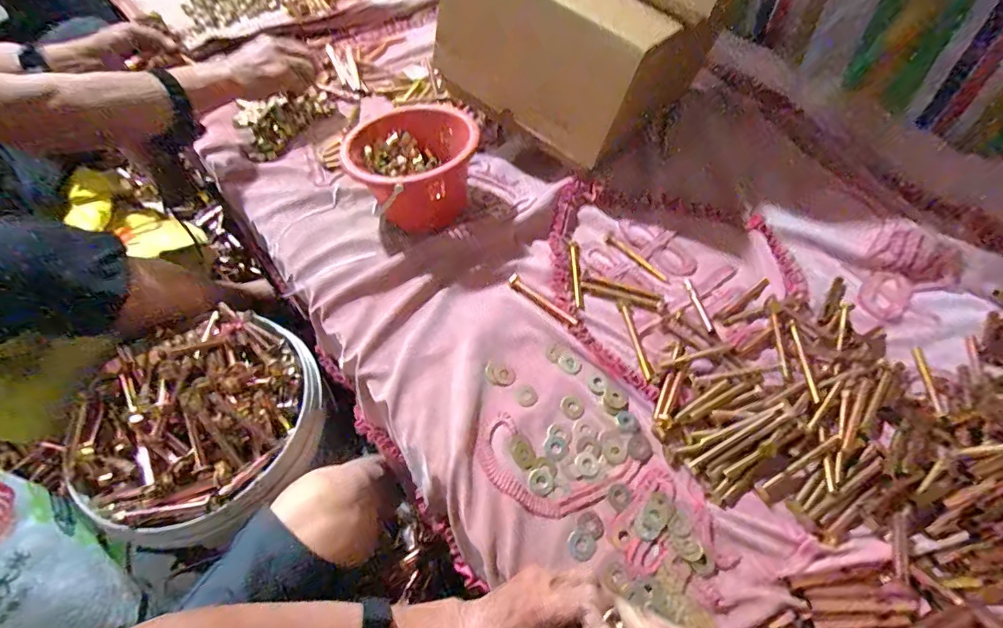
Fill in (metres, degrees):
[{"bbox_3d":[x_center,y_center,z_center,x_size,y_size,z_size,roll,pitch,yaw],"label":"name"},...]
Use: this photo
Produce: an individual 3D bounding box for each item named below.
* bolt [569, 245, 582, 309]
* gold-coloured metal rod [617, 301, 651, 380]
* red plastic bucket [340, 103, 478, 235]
[{"bbox_3d":[0.097,-0.052,0.626,0.013,0.005,0.110,2,56,1],"label":"bolt"},{"bbox_3d":[0.157,0.028,0.568,0.010,0.004,0.106,-7,57,-5],"label":"gold-coloured metal rod"},{"bbox_3d":[-0.119,-0.196,0.649,0.163,0.113,0.159,0,56,0],"label":"red plastic bucket"}]

